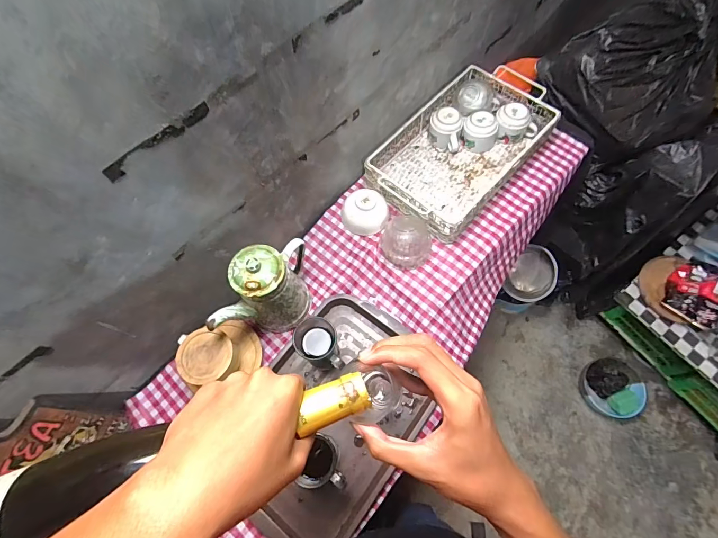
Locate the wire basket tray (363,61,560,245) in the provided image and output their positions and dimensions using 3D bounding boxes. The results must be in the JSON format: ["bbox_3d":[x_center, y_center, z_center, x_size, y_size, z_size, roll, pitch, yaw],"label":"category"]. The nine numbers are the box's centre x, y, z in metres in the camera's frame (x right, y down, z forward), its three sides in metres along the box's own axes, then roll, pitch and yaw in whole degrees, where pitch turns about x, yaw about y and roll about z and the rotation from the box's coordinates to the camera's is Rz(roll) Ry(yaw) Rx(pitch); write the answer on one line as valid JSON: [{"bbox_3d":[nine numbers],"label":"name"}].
[{"bbox_3d":[0.241,-0.288,0.862,0.269,0.082,0.442,40,73,17],"label":"wire basket tray"}]

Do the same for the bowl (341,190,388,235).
[{"bbox_3d":[0.013,-0.131,0.817,0.101,0.064,0.098,-1,67,1],"label":"bowl"}]

